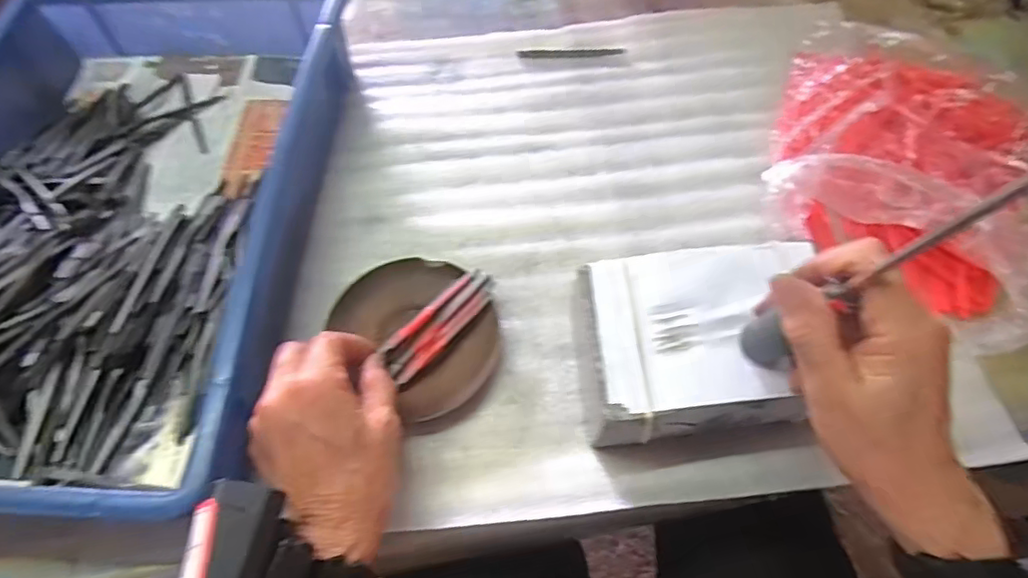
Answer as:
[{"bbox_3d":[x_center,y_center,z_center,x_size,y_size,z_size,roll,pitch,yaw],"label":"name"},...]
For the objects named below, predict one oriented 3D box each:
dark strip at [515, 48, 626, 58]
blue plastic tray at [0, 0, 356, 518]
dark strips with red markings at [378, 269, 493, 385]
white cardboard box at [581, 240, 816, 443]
[{"bbox_3d":[0.052,-0.217,0.538,0.096,0.004,0.009,0,59,3],"label":"dark strip"},{"bbox_3d":[-0.284,-0.060,0.421,0.278,0.074,0.424,0,60,1],"label":"blue plastic tray"},{"bbox_3d":[-0.048,0.020,0.387,0.024,0.015,0.087,36,67,22],"label":"dark strips with red markings"},{"bbox_3d":[0.111,0.035,0.356,0.130,0.061,0.105,-5,60,-2],"label":"white cardboard box"}]

